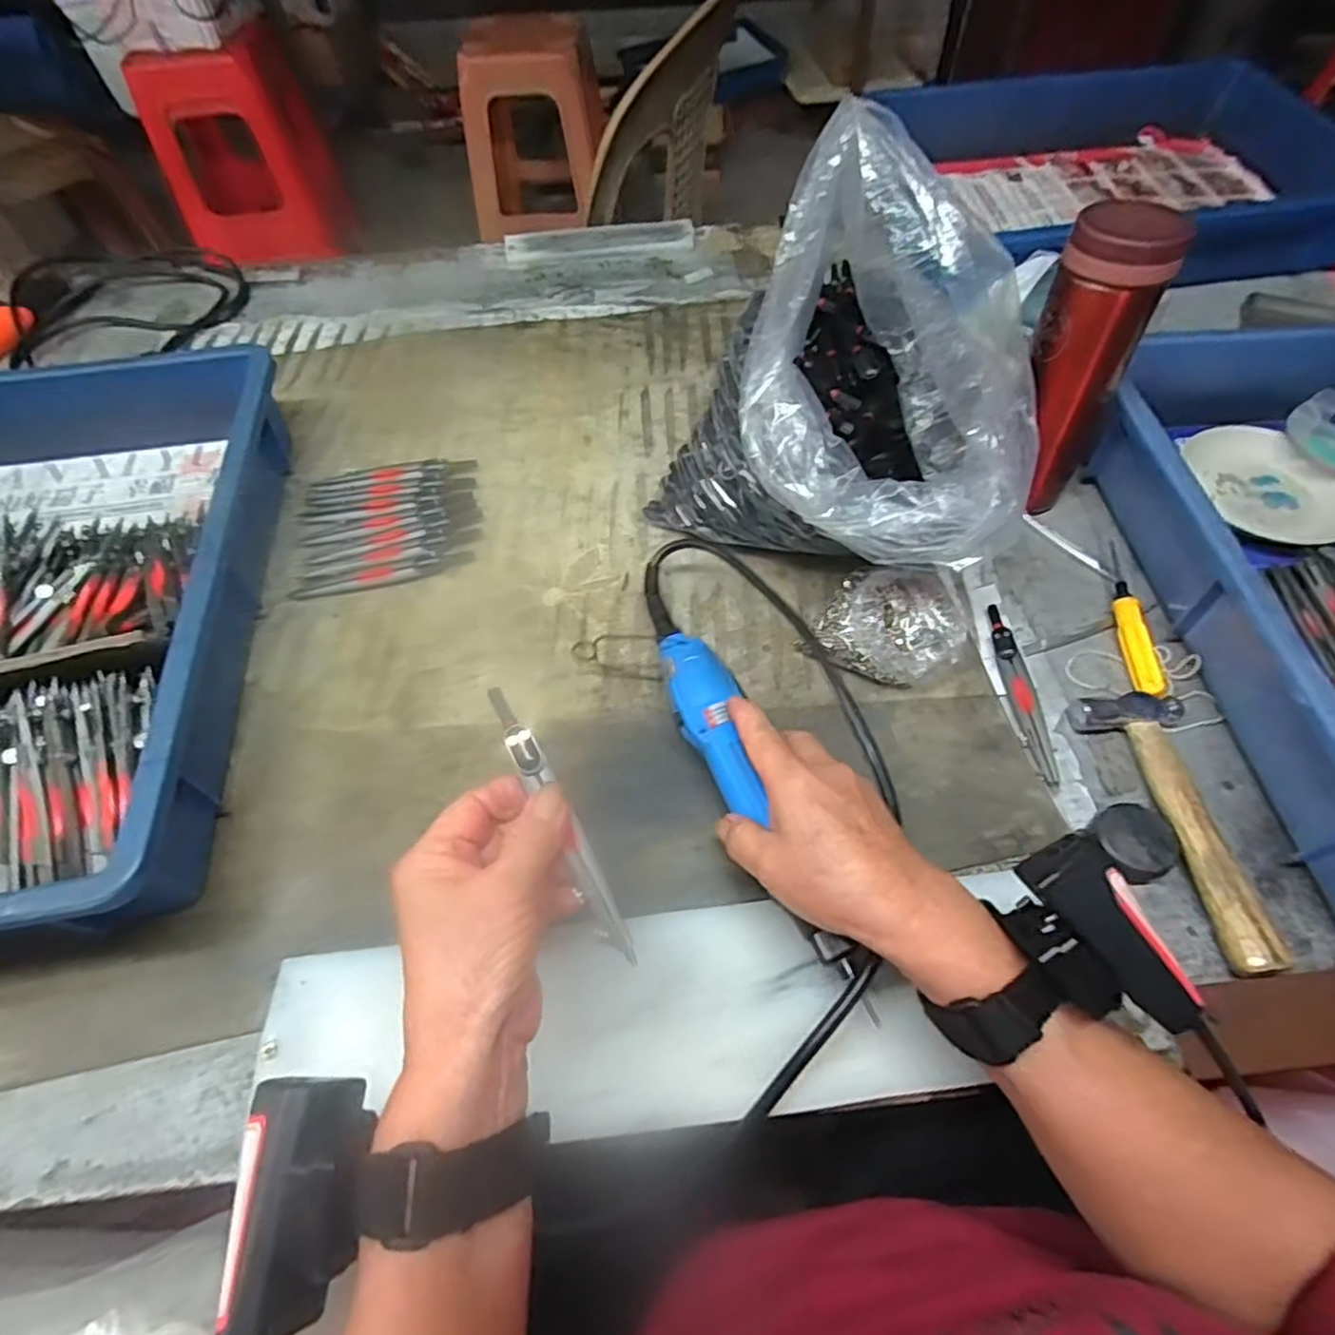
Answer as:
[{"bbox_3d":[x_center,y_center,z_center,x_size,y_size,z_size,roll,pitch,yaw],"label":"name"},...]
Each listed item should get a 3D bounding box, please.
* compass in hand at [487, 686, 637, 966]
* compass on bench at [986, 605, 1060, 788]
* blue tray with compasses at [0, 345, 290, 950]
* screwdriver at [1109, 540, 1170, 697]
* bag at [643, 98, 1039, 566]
[{"bbox_3d":[-0.048,0.067,0.304,0.014,0.008,0.131,-27,77,-14],"label":"compass in hand"},{"bbox_3d":[0.222,0.014,0.437,0.015,0.007,0.125,-3,59,0],"label":"compass on bench"},{"bbox_3d":[-0.413,-0.036,0.446,0.284,0.087,0.429,-8,59,-3],"label":"blue tray with compasses"},{"bbox_3d":[0.302,-0.035,0.453,0.015,0.017,0.120,2,59,3],"label":"screwdriver"},{"bbox_3d":[0.091,-0.143,0.406,0.136,0.239,0.192,-28,62,-15],"label":"bag"}]

